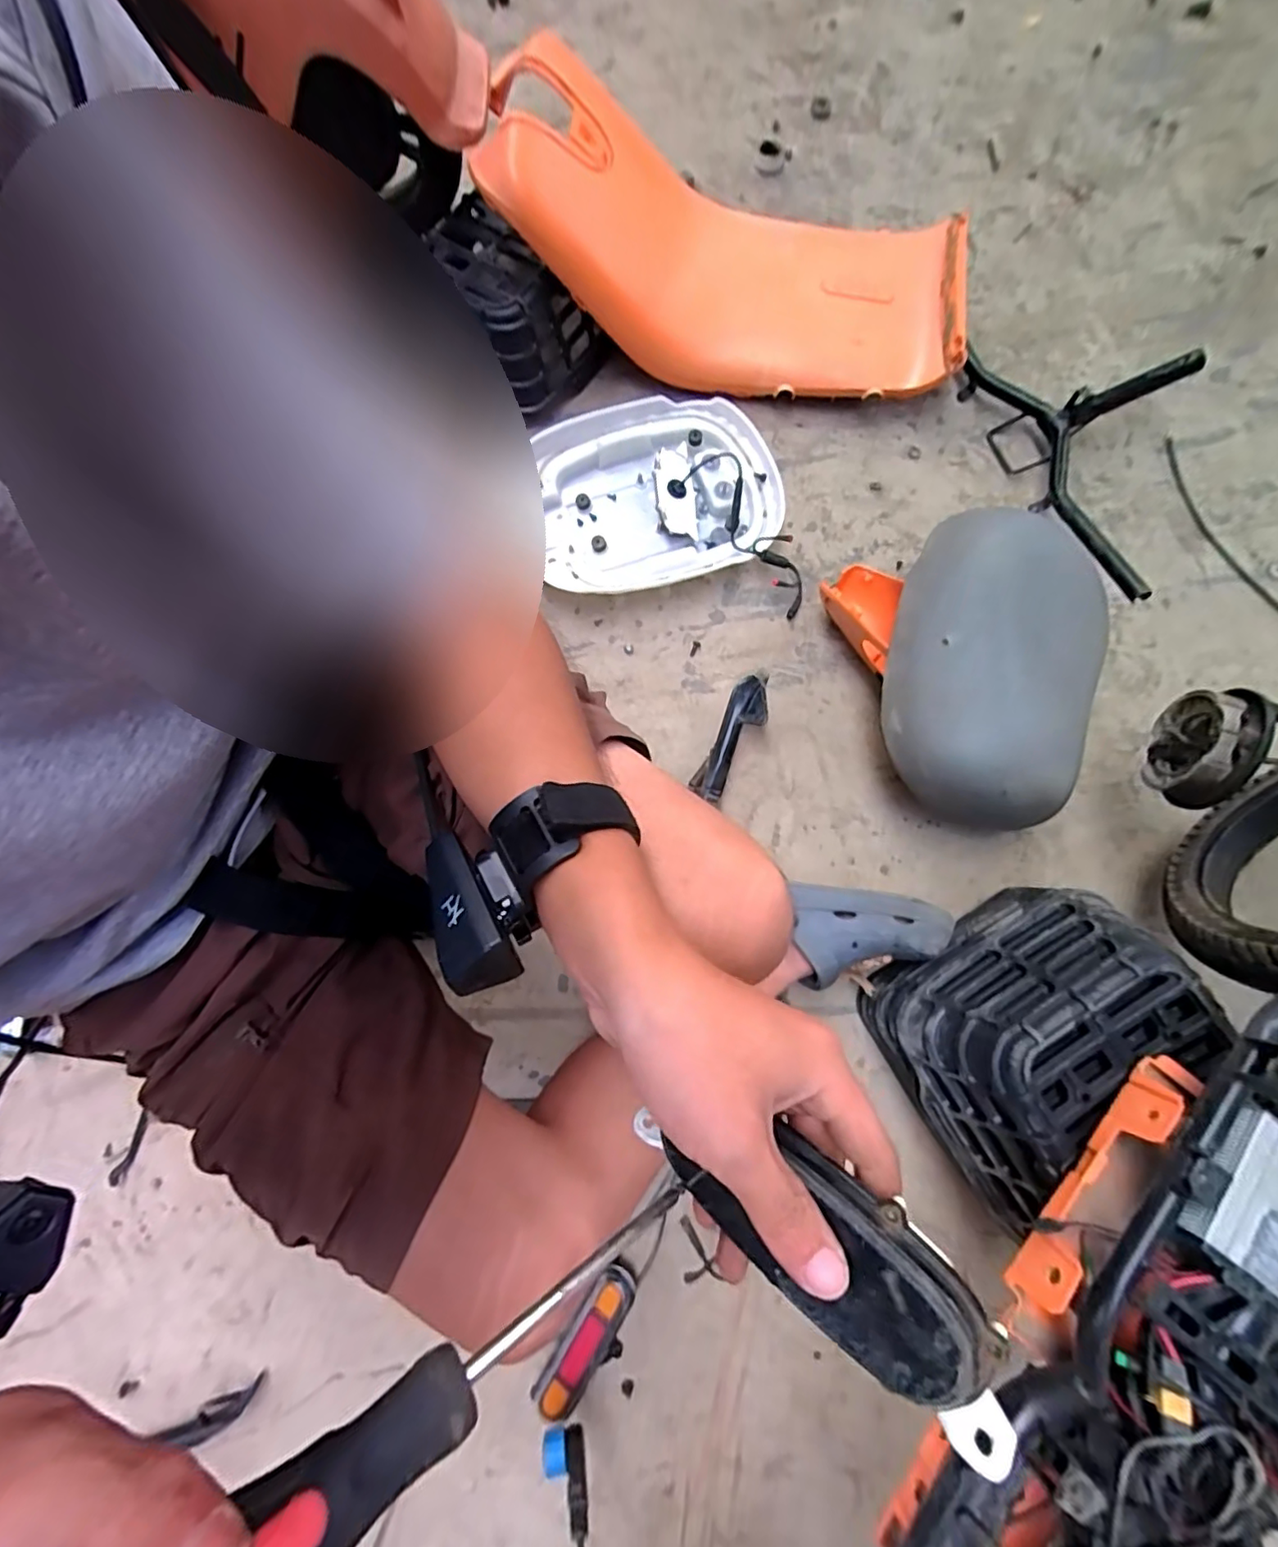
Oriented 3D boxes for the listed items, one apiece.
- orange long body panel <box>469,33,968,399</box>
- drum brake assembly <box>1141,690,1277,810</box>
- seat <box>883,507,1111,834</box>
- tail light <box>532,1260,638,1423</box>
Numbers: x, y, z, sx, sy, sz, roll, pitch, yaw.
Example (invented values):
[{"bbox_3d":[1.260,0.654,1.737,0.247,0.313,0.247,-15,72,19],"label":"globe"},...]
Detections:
[{"bbox_3d":[0.116,-0.652,0.738,0.602,0.173,0.234,12,80,-11],"label":"orange long body panel"},{"bbox_3d":[0.561,-0.023,0.585,0.047,0.095,0.109,13,80,3],"label":"drum brake assembly"},{"bbox_3d":[0.367,-0.115,0.630,0.174,0.151,0.332,4,80,1],"label":"seat"},{"bbox_3d":[-0.049,0.595,0.614,0.062,0.049,0.156,30,81,6],"label":"tail light"}]

